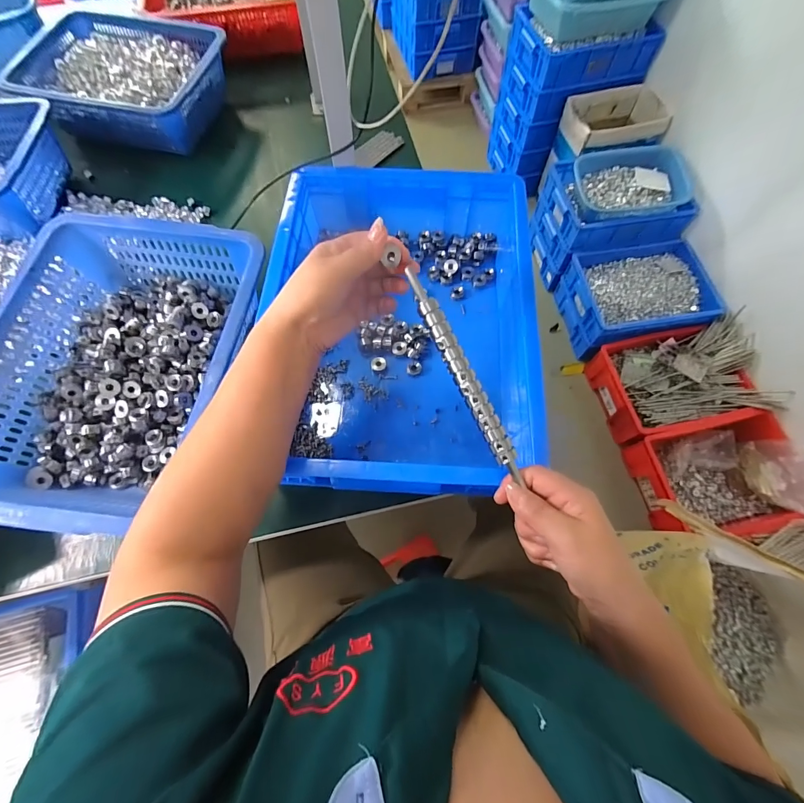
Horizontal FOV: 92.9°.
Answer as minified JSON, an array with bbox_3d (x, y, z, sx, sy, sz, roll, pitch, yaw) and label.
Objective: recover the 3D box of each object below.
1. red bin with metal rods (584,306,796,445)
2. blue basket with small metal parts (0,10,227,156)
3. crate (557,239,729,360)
[{"bbox_3d":[0.894,-0.079,1.238,0.483,0.155,0.336,-10,69,-4],"label":"red bin with metal rods"},{"bbox_3d":[-0.469,-0.552,0.664,0.310,0.082,0.233,13,69,5],"label":"blue basket with small metal parts"},{"bbox_3d":[0.824,-0.361,1.356,0.448,0.177,0.341,-10,69,-4],"label":"crate"}]

